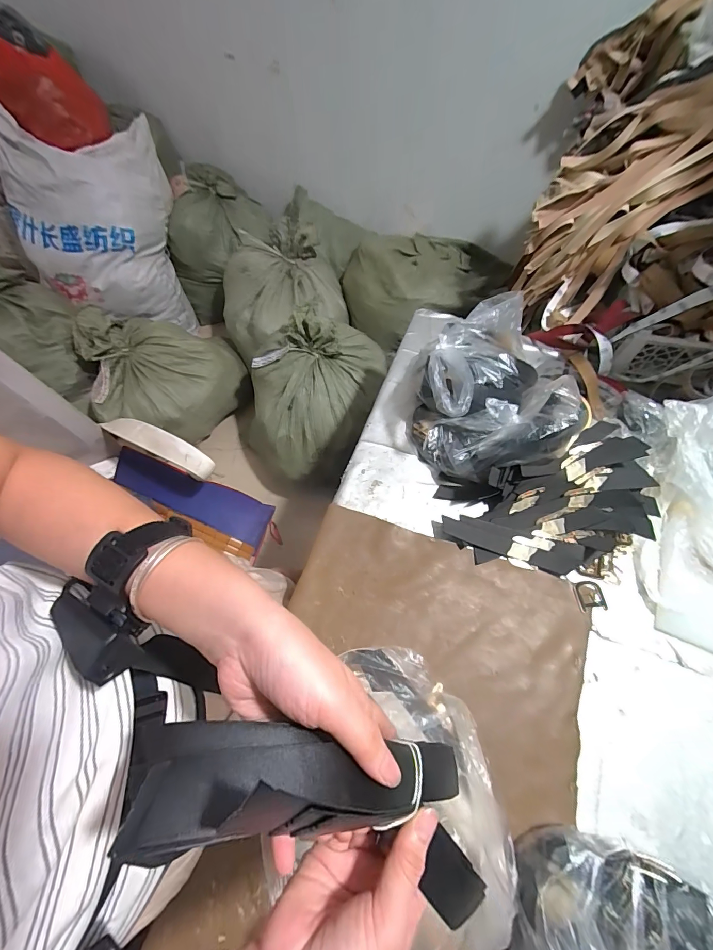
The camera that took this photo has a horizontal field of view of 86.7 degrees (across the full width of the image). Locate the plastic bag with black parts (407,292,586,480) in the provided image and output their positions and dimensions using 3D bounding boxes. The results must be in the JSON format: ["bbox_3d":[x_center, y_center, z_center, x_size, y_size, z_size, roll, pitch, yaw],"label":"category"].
[{"bbox_3d":[0.246,-0.159,0.701,0.274,0.164,0.325,-6,65,-4],"label":"plastic bag with black parts"}]

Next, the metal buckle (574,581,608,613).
[{"bbox_3d":[0.383,0.199,0.618,0.045,0.005,0.048,-7,65,-4],"label":"metal buckle"}]

